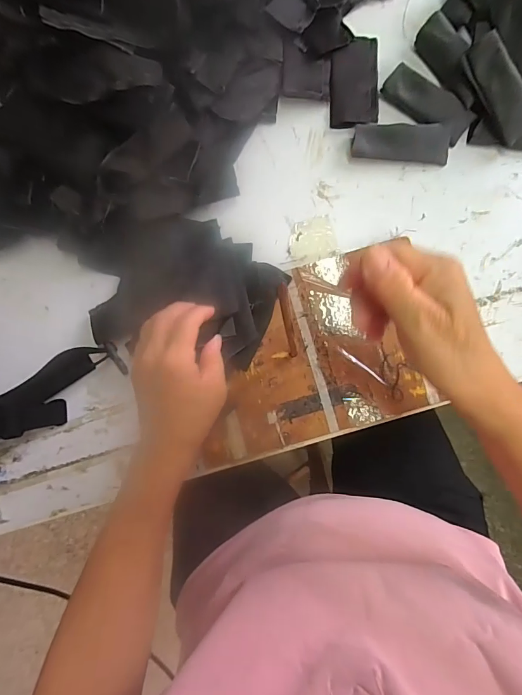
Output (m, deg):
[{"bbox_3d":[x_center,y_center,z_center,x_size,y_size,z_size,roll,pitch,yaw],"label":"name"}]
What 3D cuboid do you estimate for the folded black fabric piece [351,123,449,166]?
[{"bbox_3d":[0.152,-0.222,0.421,0.101,0.009,0.037,4,115,6],"label":"folded black fabric piece"}]

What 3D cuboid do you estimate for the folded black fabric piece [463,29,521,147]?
[{"bbox_3d":[0.249,-0.265,0.396,0.037,0.015,0.103,-28,101,43],"label":"folded black fabric piece"}]

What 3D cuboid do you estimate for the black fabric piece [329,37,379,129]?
[{"bbox_3d":[0.108,-0.308,0.445,0.054,0.005,0.113,2,84,5],"label":"black fabric piece"}]

